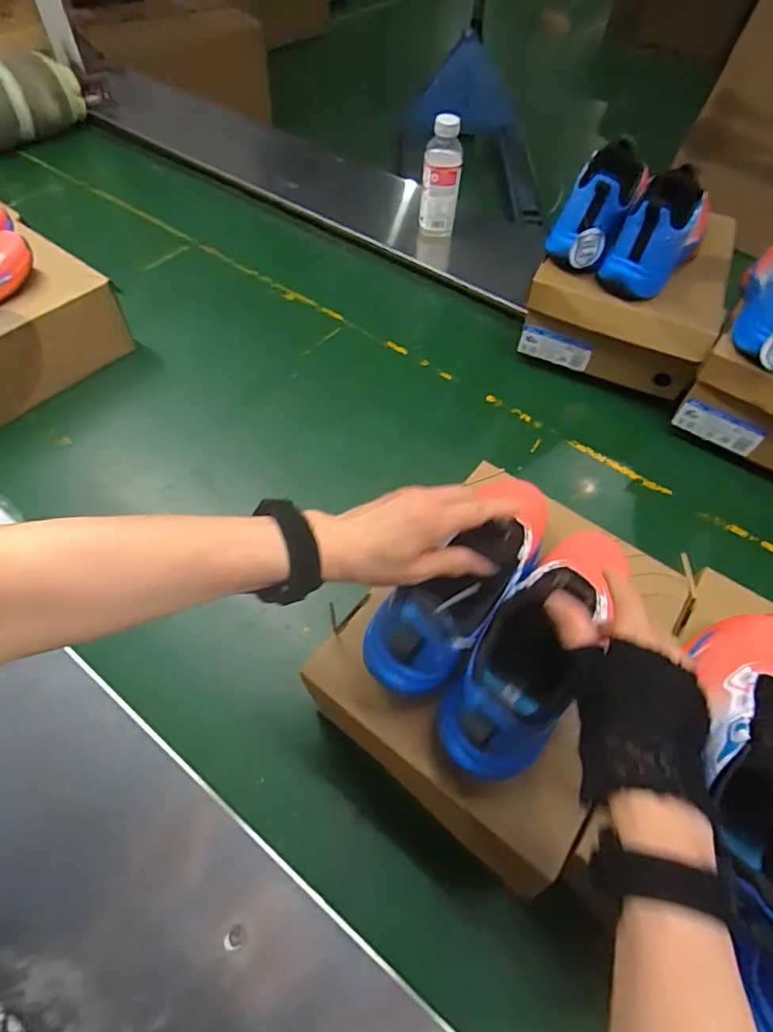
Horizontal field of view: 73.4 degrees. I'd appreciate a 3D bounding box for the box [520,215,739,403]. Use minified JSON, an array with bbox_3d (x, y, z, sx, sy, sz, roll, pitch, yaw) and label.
[{"bbox_3d":[0.380,-0.337,0.800,0.239,0.144,0.303,29,61,14],"label":"box"}]

